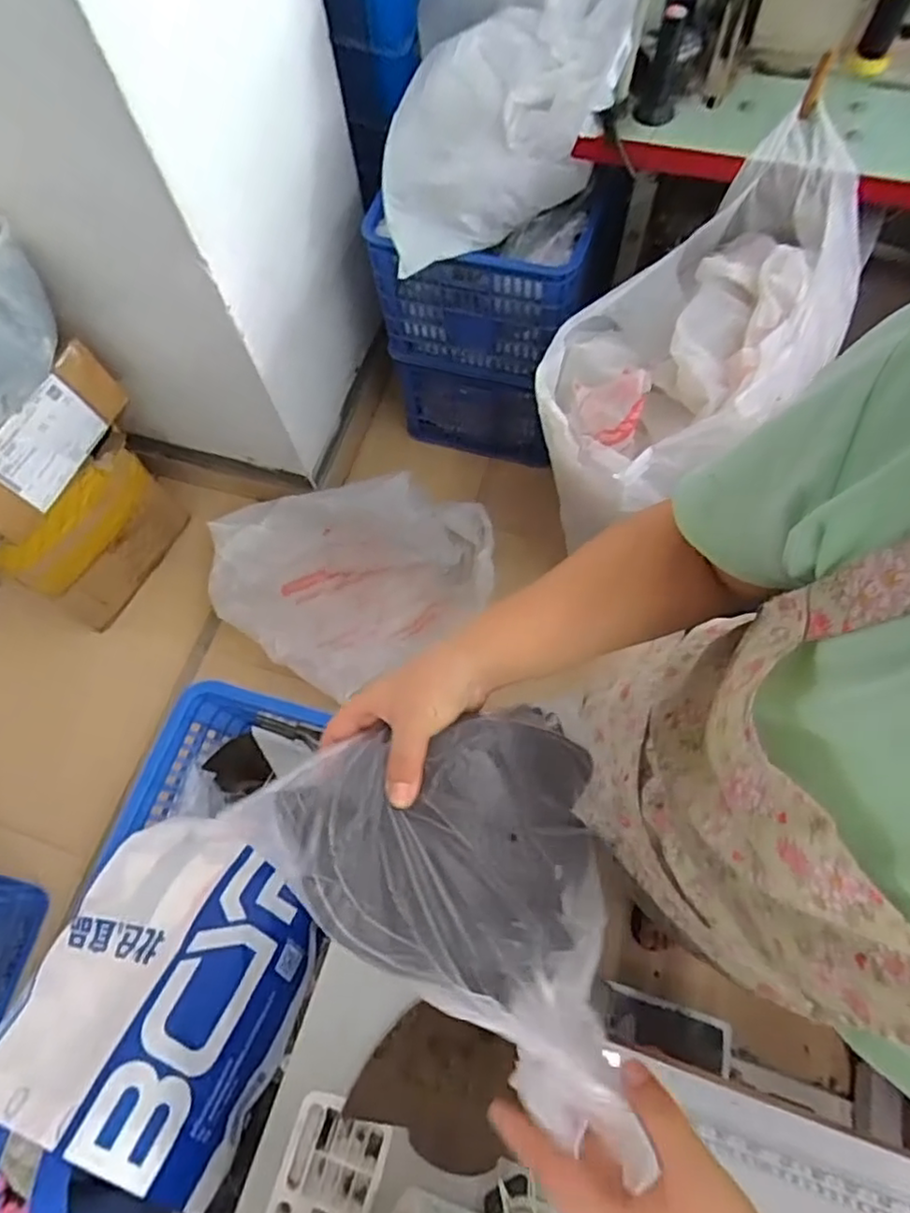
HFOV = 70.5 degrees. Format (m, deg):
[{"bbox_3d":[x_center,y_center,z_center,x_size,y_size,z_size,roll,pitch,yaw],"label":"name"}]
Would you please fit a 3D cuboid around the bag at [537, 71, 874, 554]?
[{"bbox_3d":[0.405,-0.445,1.075,0.318,0.274,0.702,41,99,17],"label":"bag"}]

